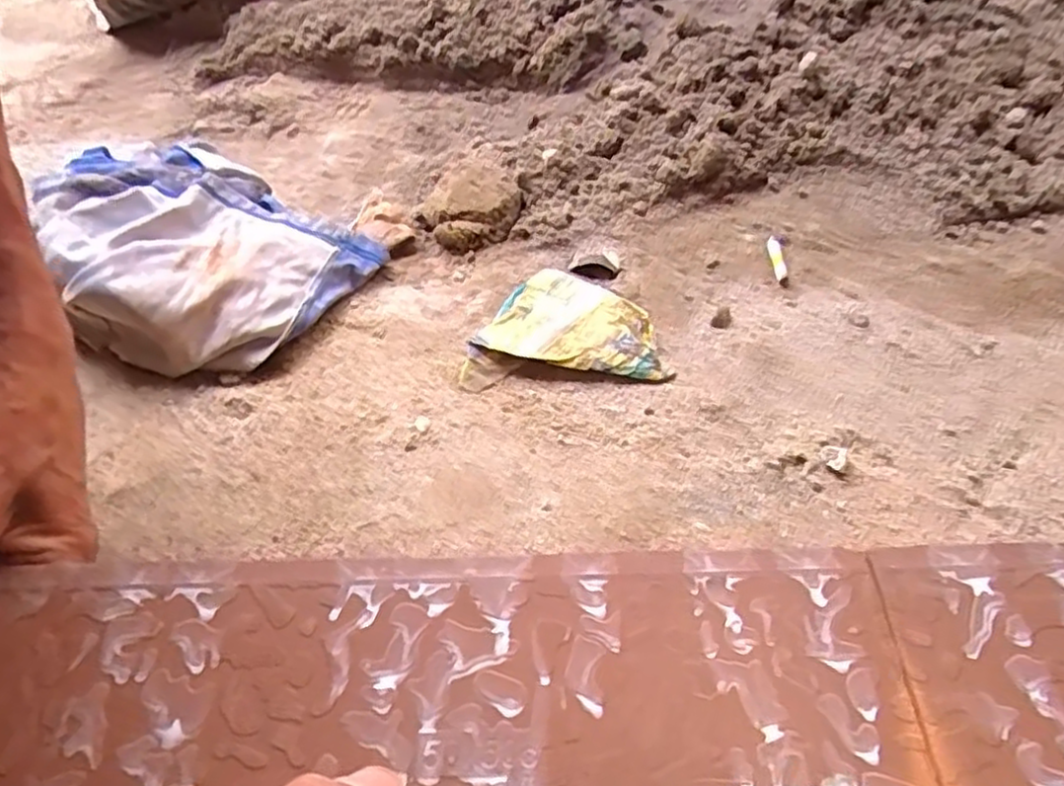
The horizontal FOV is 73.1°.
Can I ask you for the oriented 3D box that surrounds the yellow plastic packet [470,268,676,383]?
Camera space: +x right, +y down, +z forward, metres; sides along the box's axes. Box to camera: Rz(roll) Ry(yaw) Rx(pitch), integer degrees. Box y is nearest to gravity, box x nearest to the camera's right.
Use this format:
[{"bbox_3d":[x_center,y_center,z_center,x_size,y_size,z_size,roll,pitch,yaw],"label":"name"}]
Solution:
[{"bbox_3d":[0.037,-0.049,0.503,0.123,0.018,0.097,13,49,16],"label":"yellow plastic packet"}]

